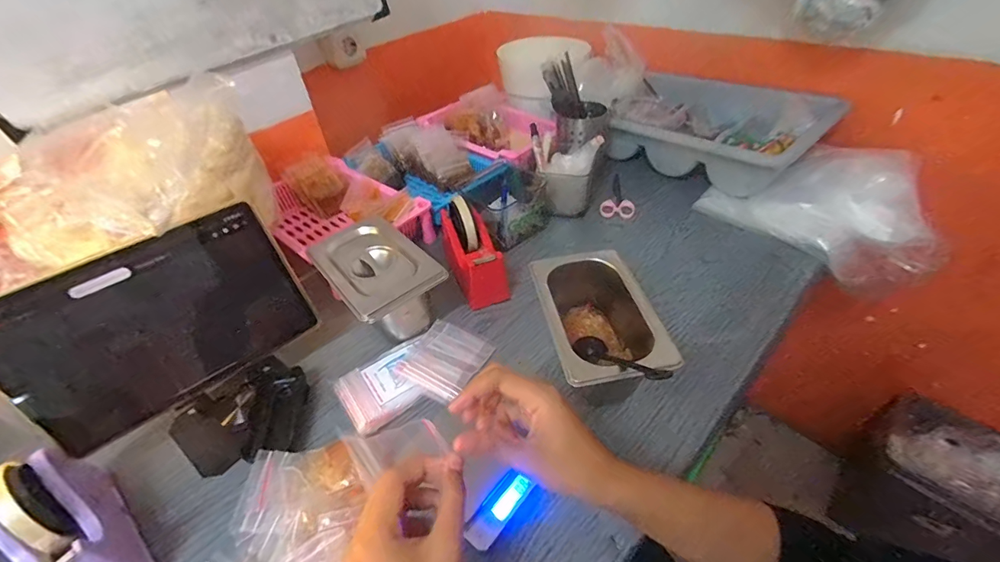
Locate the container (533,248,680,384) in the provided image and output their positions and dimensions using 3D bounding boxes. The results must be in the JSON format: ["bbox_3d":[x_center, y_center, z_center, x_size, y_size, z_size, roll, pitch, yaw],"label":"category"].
[{"bbox_3d":[0.103,0.064,0.490,0.109,0.121,0.169,-10,43,-5],"label":"container"}]

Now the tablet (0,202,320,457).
[{"bbox_3d":[-0.341,0.043,0.436,0.247,0.163,0.014,-34,28,-27],"label":"tablet"}]

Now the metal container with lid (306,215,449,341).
[{"bbox_3d":[-0.159,-0.001,0.558,0.111,0.089,0.165,-33,49,-26],"label":"metal container with lid"}]

